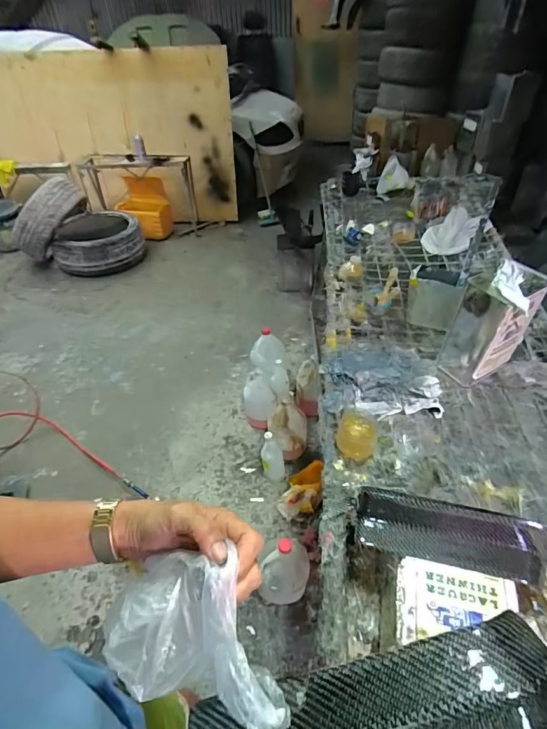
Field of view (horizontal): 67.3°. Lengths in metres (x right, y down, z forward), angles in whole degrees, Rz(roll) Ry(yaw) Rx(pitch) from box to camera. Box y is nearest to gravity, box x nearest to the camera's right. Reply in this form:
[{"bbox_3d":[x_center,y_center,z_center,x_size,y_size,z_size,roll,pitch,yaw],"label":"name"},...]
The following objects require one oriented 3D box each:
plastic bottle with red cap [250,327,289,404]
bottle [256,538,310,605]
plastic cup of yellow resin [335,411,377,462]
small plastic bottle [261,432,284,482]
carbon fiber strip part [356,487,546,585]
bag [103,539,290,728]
[{"bbox_3d":[-0.004,-0.001,1.833,0.143,0.143,0.331,-16,76,-15],"label":"plastic bottle with red cap"},{"bbox_3d":[0.032,0.622,1.277,0.155,0.233,0.146,1,42,5],"label":"bottle"},{"bbox_3d":[0.173,0.142,0.842,0.074,0.062,0.090,13,44,17],"label":"plastic cup of yellow resin"},{"bbox_3d":[-0.004,0.354,1.554,0.090,0.228,0.075,-6,42,-3],"label":"small plastic bottle"},{"bbox_3d":[0.251,0.236,0.563,0.263,0.081,0.058,6,43,10],"label":"carbon fiber strip part"},{"bbox_3d":[-0.060,0.197,0.298,0.156,0.076,0.086,10,43,14],"label":"bag"}]

